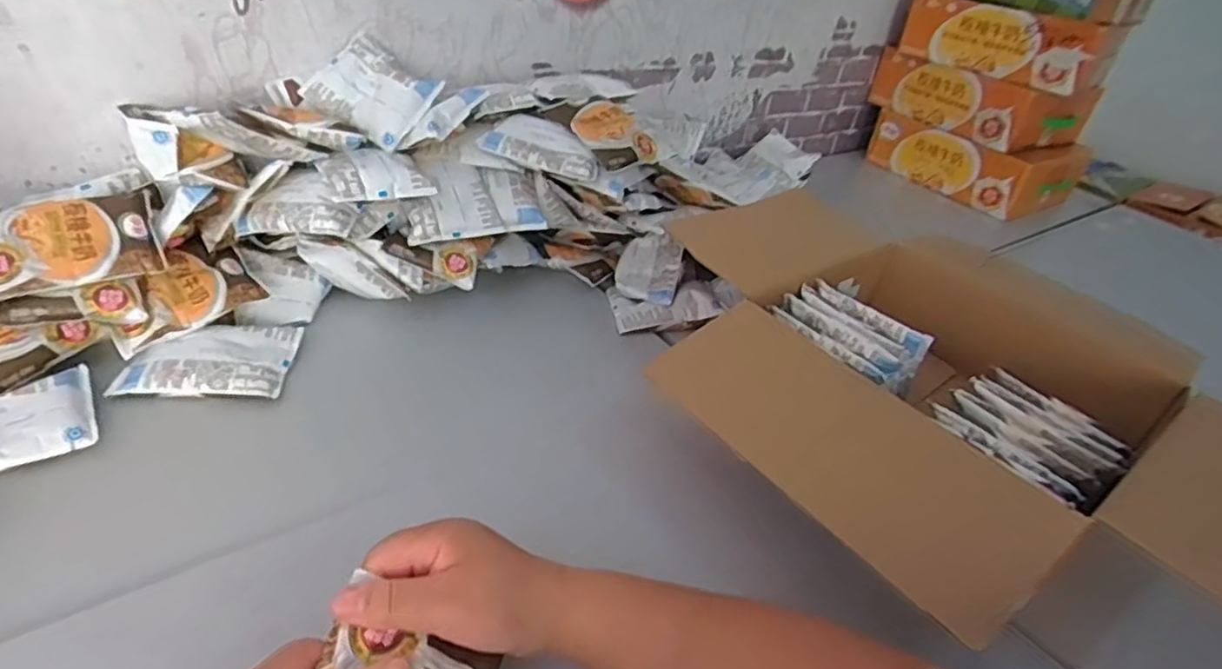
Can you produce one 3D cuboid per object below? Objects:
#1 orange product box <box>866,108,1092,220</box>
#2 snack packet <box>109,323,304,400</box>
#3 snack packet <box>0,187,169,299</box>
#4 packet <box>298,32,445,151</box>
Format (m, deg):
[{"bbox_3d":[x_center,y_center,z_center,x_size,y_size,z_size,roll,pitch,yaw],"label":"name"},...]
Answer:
[{"bbox_3d":[0.709,-0.349,1.337,0.198,0.115,0.327,-15,41,-31],"label":"orange product box"},{"bbox_3d":[-0.361,0.020,0.607,0.126,0.021,0.098,2,35,-10],"label":"snack packet"},{"bbox_3d":[-0.461,-0.079,0.569,0.128,0.017,0.089,-17,70,-32],"label":"snack packet"},{"bbox_3d":[-0.250,-0.259,0.708,0.119,0.020,0.098,35,79,10],"label":"packet"}]

